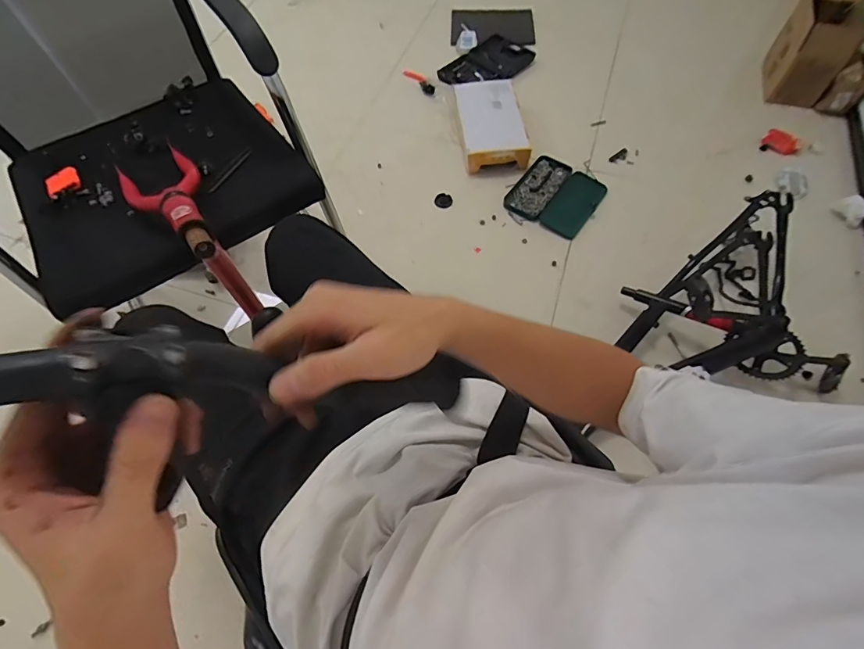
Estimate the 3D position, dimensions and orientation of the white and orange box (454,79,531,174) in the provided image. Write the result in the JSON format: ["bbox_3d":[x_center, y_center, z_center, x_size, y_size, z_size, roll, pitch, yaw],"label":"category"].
[{"bbox_3d":[0.191,-0.646,1.429,0.191,0.104,0.324,-6,62,-3],"label":"white and orange box"}]

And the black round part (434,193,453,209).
[{"bbox_3d":[0.036,-0.383,1.363,0.053,0.007,0.058,0,62,0],"label":"black round part"}]

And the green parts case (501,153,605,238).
[{"bbox_3d":[0.382,-0.400,1.358,0.241,0.039,0.258,34,67,17],"label":"green parts case"}]

